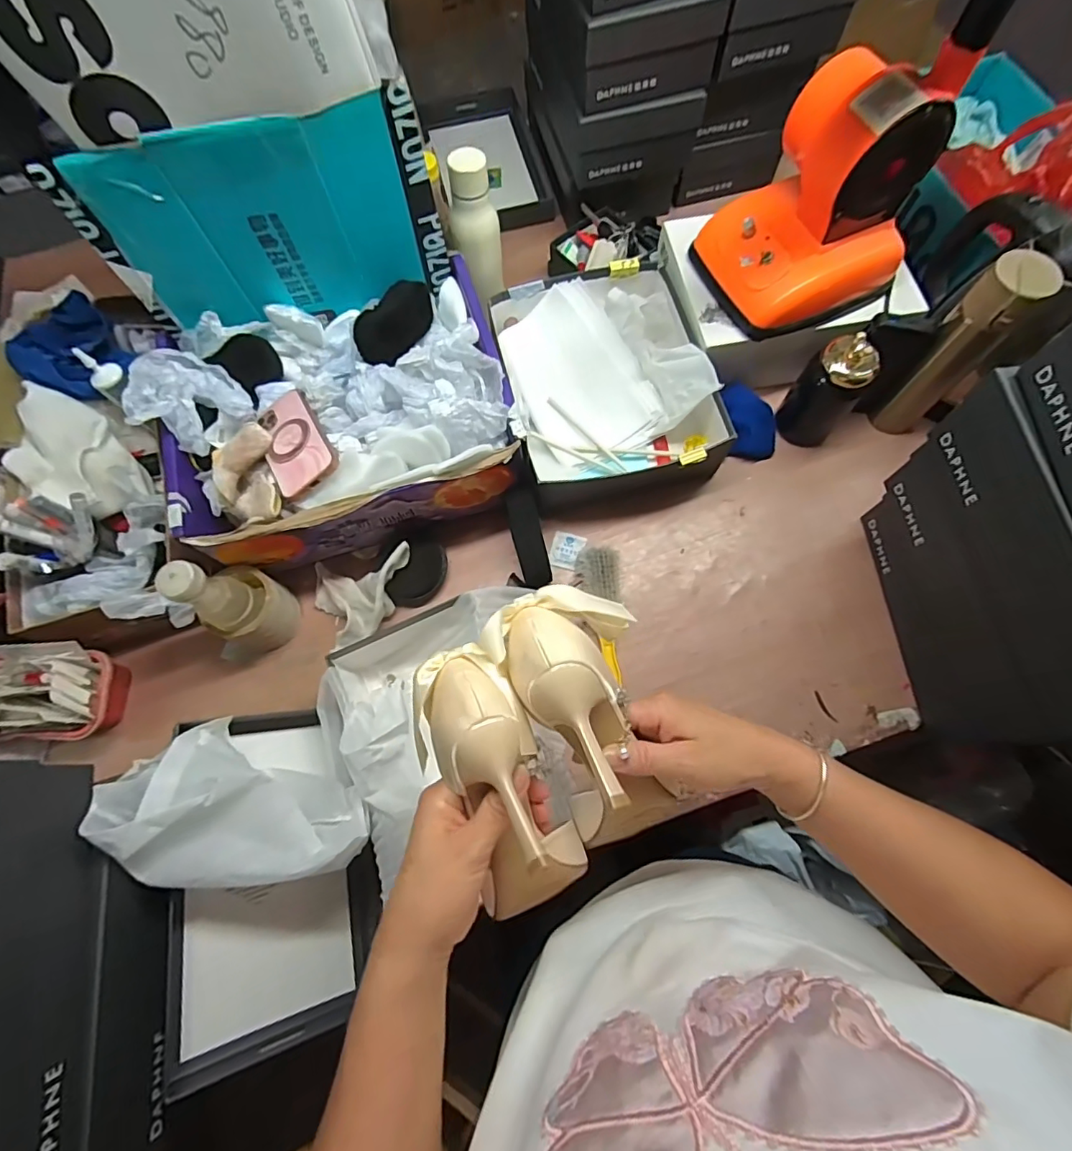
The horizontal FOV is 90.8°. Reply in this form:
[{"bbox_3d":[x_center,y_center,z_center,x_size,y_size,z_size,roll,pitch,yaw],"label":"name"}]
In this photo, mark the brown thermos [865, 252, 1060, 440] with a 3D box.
[{"bbox_3d":[0.512,-0.267,0.648,0.067,0.256,0.068,-24,73,-6],"label":"brown thermos"}]

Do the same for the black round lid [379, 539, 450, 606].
[{"bbox_3d":[-0.154,-0.004,0.679,0.082,0.021,0.085,-5,107,-16],"label":"black round lid"}]

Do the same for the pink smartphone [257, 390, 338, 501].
[{"bbox_3d":[-0.281,-0.156,0.612,0.074,0.012,0.141,-35,64,1],"label":"pink smartphone"}]

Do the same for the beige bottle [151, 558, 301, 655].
[{"bbox_3d":[-0.346,0.034,0.611,0.062,0.202,0.090,13,73,6],"label":"beige bottle"}]

